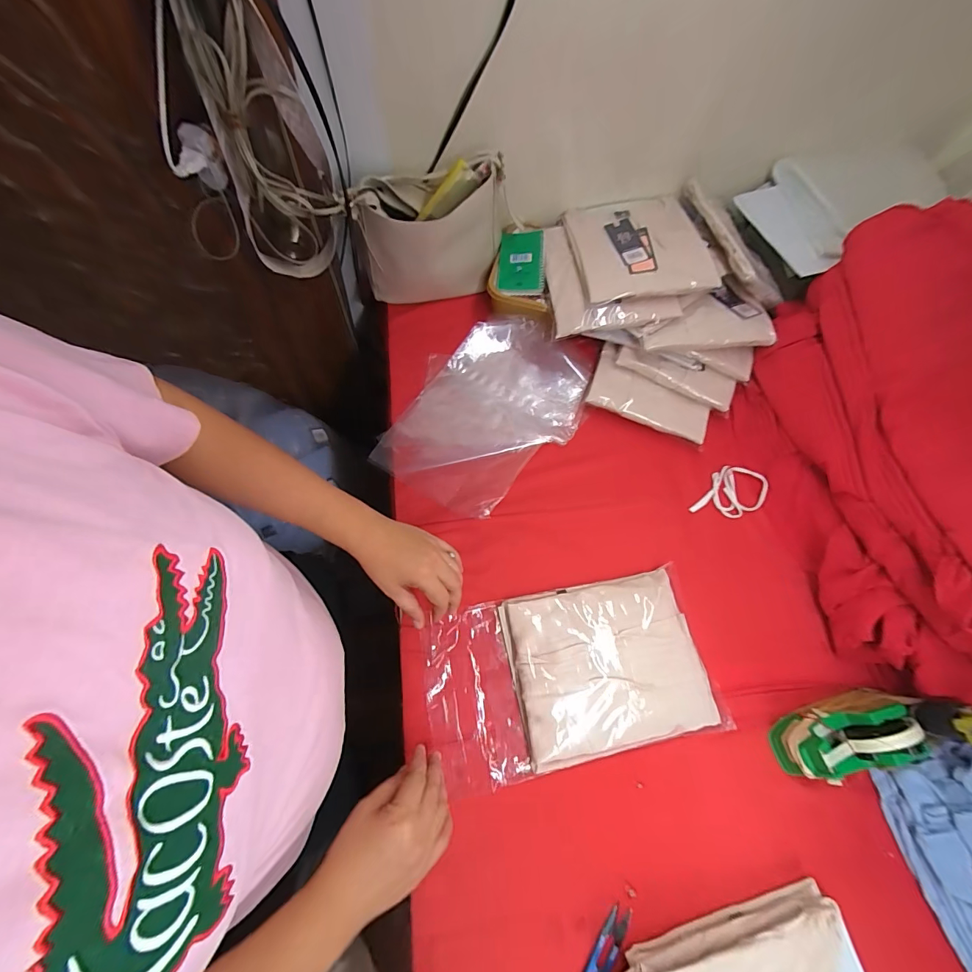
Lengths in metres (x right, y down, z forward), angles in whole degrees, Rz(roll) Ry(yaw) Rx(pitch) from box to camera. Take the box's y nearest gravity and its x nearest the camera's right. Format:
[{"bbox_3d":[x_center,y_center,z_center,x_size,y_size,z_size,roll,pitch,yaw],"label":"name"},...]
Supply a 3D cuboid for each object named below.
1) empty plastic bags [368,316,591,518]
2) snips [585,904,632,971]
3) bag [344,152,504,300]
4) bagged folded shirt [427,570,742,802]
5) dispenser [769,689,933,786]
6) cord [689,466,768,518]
[{"bbox_3d":[0.009,-0.136,0.705,0.262,0.042,0.369,30,68,10],"label":"empty plastic bags"},{"bbox_3d":[0.130,0.528,0.461,0.022,0.015,0.105,38,70,12],"label":"snips"},{"bbox_3d":[-0.089,-0.422,0.713,0.239,0.199,0.135,5,67,-1],"label":"bag"},{"bbox_3d":[0.106,0.250,0.554,0.364,0.049,0.211,-10,68,-7],"label":"bagged folded shirt"},{"bbox_3d":[0.463,0.316,0.515,0.164,0.094,0.075,-13,69,-8],"label":"dispenser"},{"bbox_3d":[0.407,0.017,0.686,0.130,0.015,0.082,-41,75,-18],"label":"cord"}]

